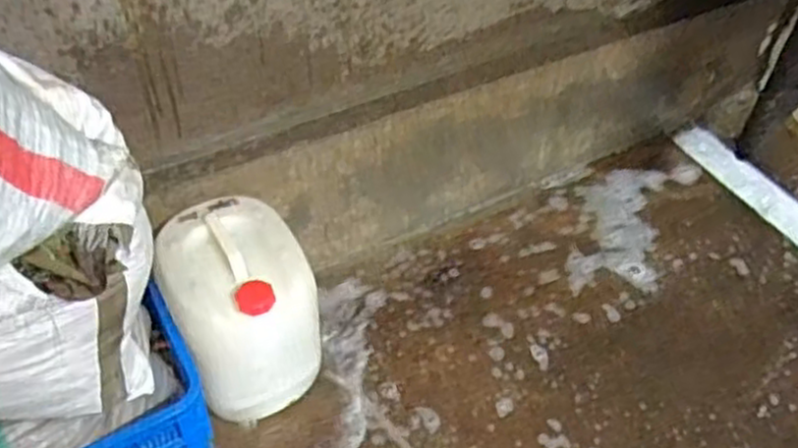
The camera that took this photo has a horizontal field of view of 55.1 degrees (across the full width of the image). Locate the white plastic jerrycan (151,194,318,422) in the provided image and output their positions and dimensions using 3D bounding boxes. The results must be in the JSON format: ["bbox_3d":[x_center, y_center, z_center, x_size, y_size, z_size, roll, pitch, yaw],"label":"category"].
[{"bbox_3d":[-0.304,0.162,1.474,0.245,0.342,0.297,-23,51,-20],"label":"white plastic jerrycan"}]

